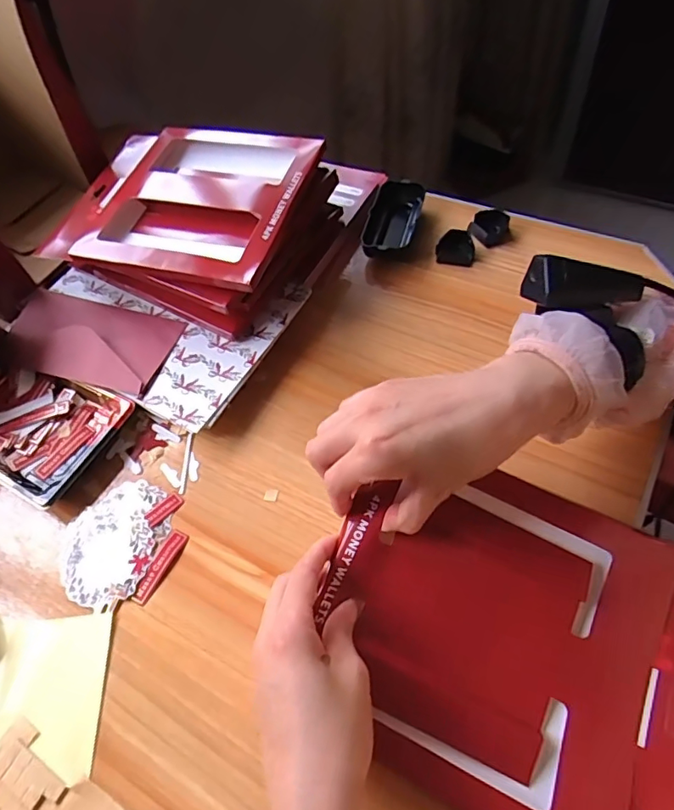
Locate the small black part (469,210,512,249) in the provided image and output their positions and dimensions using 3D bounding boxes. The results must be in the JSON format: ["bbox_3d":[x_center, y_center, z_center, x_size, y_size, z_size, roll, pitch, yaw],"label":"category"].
[{"bbox_3d":[0.165,-0.190,0.547,0.043,0.017,0.041,10,59,13],"label":"small black part"}]

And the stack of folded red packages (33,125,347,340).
[{"bbox_3d":[-0.146,-0.182,0.529,0.261,0.092,0.204,15,60,16],"label":"stack of folded red packages"}]

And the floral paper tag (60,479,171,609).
[{"bbox_3d":[-0.179,0.106,0.407,0.078,0.004,0.099,14,60,16],"label":"floral paper tag"}]

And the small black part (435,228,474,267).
[{"bbox_3d":[0.124,-0.165,0.535,0.039,0.020,0.036,4,58,10],"label":"small black part"}]

